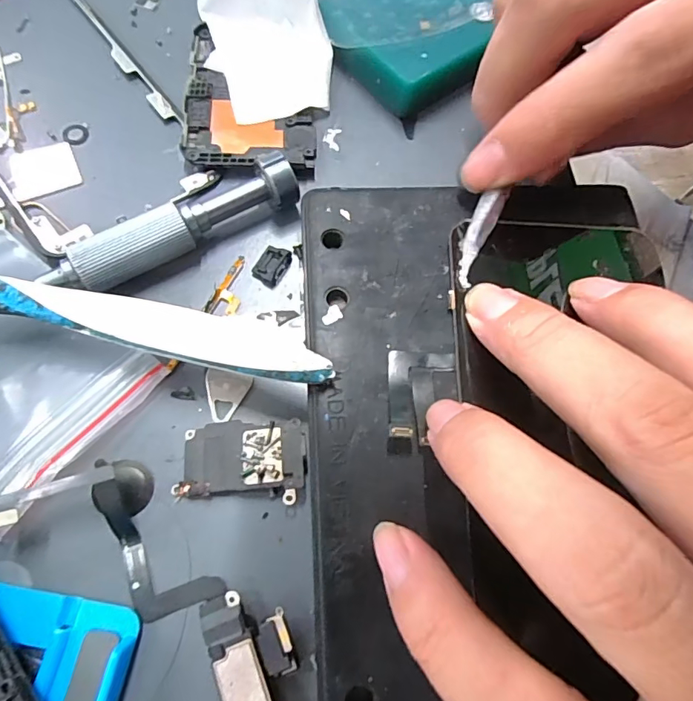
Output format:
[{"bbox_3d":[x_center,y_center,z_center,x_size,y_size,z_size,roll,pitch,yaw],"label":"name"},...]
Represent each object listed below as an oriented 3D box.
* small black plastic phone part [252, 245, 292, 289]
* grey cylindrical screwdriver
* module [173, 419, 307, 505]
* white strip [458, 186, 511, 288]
[{"bbox_3d":[-0.025,-0.029,0.158,0.009,0.004,0.014,27,70,7],"label":"small black plastic phone part"},{"bbox_3d":[-0.053,-0.039,0.152,0.079,0.013,0.015,-28,73,-13],"label":"grey cylindrical screwdriver"},{"bbox_3d":[-0.029,0.030,0.132,0.035,0.005,0.021,2,69,-2],"label":"module"},{"bbox_3d":[0.040,-0.034,0.143,0.007,0.005,0.033,23,79,9],"label":"white strip"}]

